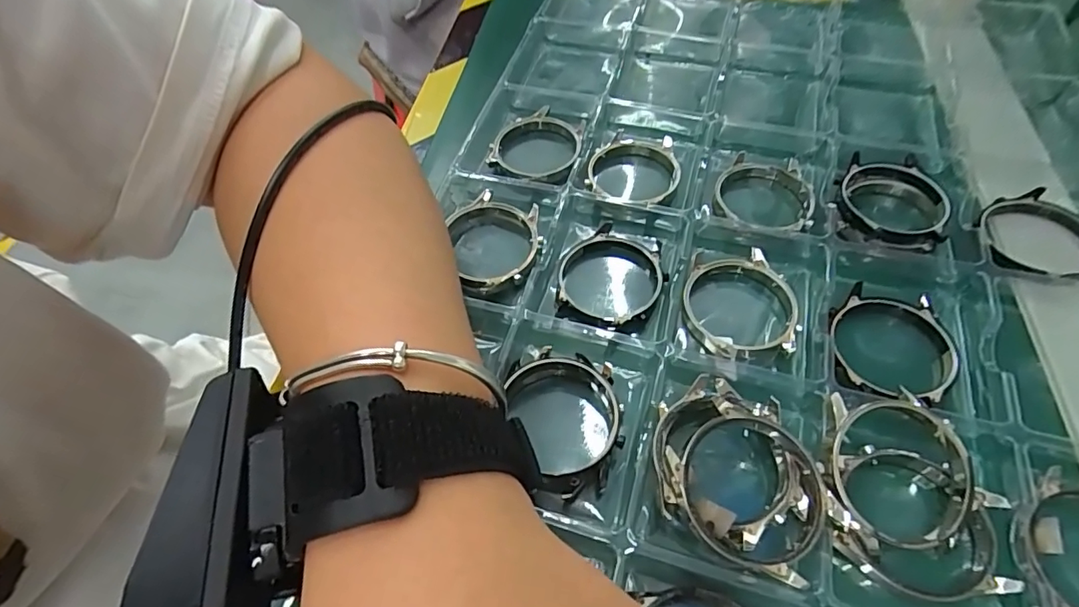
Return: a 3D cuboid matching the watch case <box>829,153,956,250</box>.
[{"bbox_3d":[0.162,-0.045,0.244,0.046,0.010,0.057,22,59,17],"label":"watch case"}]

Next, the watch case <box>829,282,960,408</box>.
[{"bbox_3d":[0.138,0.014,0.210,0.047,0.011,0.054,6,57,9],"label":"watch case"}]

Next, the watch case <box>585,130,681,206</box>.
[{"bbox_3d":[0.047,-0.068,0.269,0.044,0.011,0.046,26,61,19],"label":"watch case"}]

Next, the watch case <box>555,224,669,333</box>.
[{"bbox_3d":[0.030,-0.010,0.234,0.045,0.008,0.052,28,61,19],"label":"watch case"}]

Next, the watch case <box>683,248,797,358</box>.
[{"bbox_3d":[0.085,0.000,0.224,0.045,0.011,0.047,-2,56,3],"label":"watch case"}]

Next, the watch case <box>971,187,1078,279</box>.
[{"bbox_3d":[0.221,-0.031,0.233,0.053,0.012,0.045,-40,63,-22],"label":"watch case"}]

